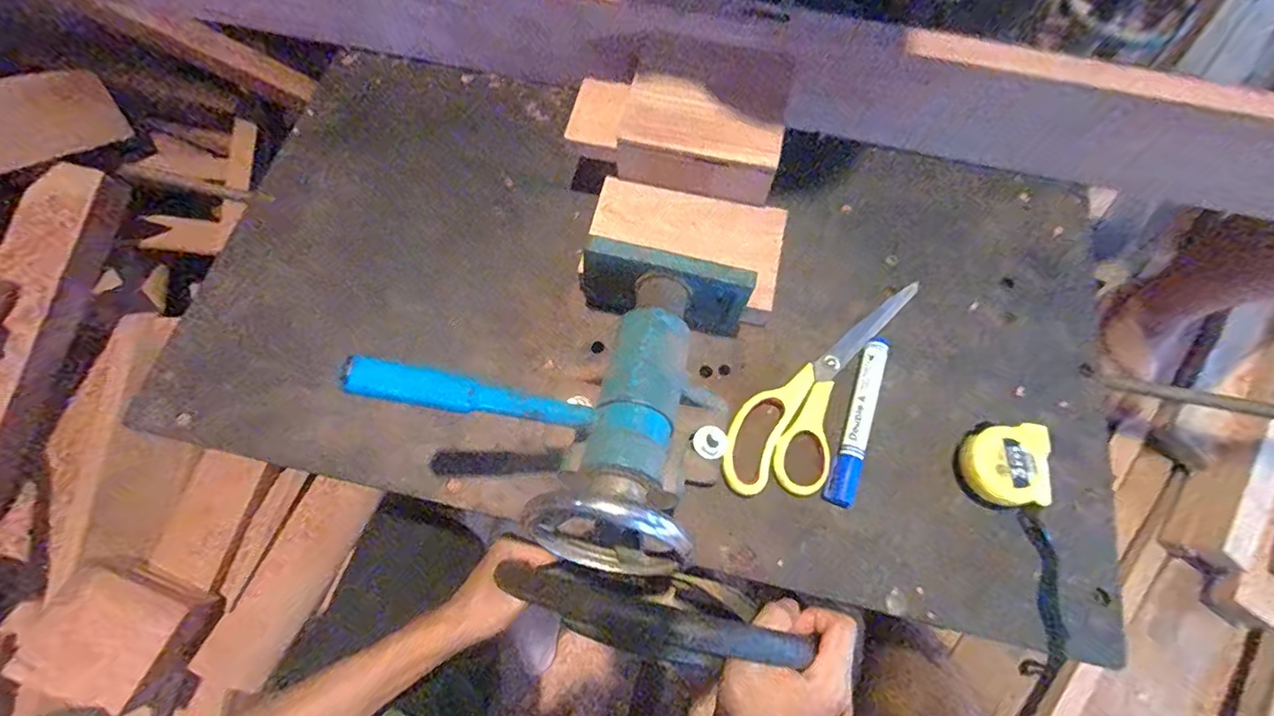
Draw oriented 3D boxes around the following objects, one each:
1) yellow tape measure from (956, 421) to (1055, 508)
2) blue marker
[{"bbox_3d":[0.271,0.080,0.413,0.058,0.027,0.060,10,69,3],"label":"yellow tape measure"},{"bbox_3d":[0.172,0.047,0.430,0.022,0.016,0.137,20,70,7],"label":"blue marker"}]

